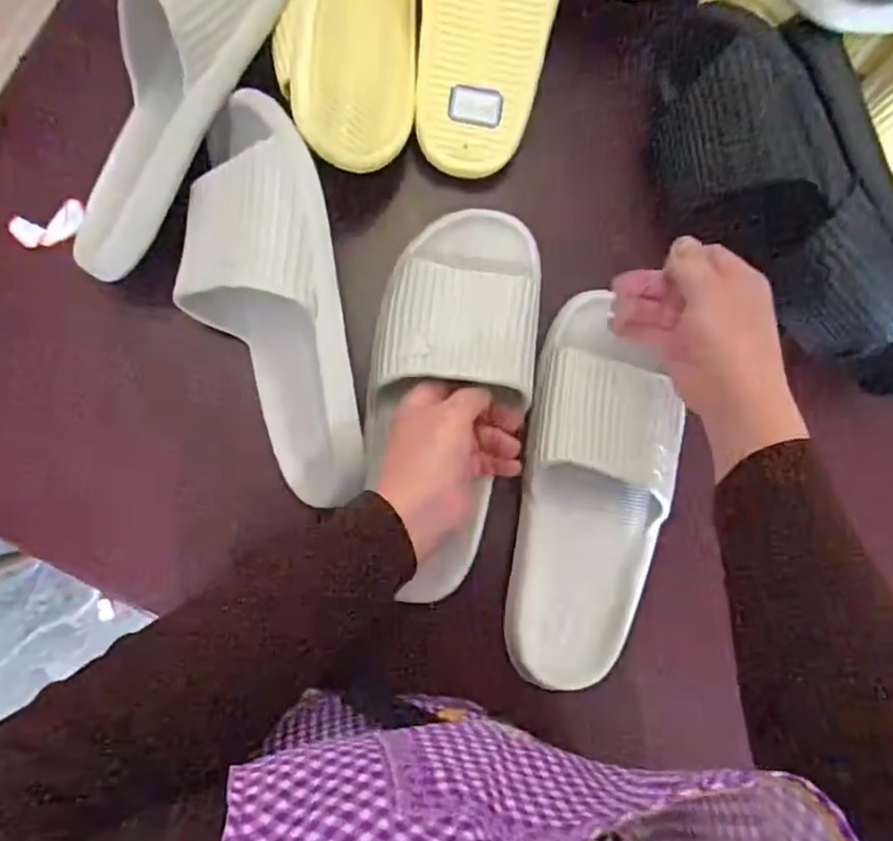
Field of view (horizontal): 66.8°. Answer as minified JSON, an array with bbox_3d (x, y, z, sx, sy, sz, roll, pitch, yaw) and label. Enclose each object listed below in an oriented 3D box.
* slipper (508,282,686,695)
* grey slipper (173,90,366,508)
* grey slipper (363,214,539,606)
[{"bbox_3d":[0.109,0.053,0.475,0.103,0.056,0.275,7,89,-2],"label":"slipper"},{"bbox_3d":[-0.120,-0.071,0.443,0.104,0.086,0.264,-9,88,-3],"label":"grey slipper"},{"bbox_3d":[0.004,-0.031,0.470,0.110,0.054,0.248,9,81,-2],"label":"grey slipper"}]

